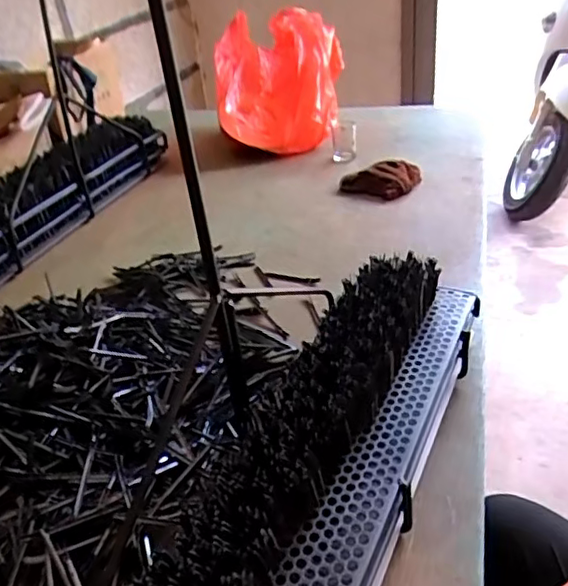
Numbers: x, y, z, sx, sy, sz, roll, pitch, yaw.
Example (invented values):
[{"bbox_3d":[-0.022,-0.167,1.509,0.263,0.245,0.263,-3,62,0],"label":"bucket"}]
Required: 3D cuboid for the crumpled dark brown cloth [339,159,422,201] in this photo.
[{"bbox_3d":[0.179,-0.207,1.124,0.151,0.043,0.089,-4,32,3],"label":"crumpled dark brown cloth"}]

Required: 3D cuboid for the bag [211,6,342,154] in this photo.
[{"bbox_3d":[-0.010,-0.472,1.360,0.273,0.261,0.246,-5,32,2],"label":"bag"}]

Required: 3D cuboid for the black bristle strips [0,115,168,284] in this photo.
[{"bbox_3d":[-0.421,-0.192,1.143,0.136,0.130,0.571,11,36,25],"label":"black bristle strips"}]

